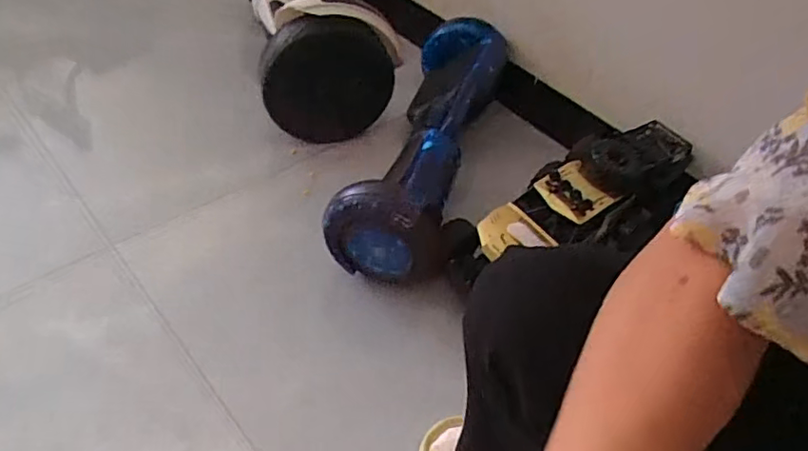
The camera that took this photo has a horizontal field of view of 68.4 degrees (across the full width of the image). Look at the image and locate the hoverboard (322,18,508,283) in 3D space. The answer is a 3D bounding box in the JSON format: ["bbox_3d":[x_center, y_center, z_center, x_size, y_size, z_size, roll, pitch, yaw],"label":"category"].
[{"bbox_3d":[0.045,-0.152,1.025,0.158,0.172,0.576,17,47,8],"label":"hoverboard"}]

